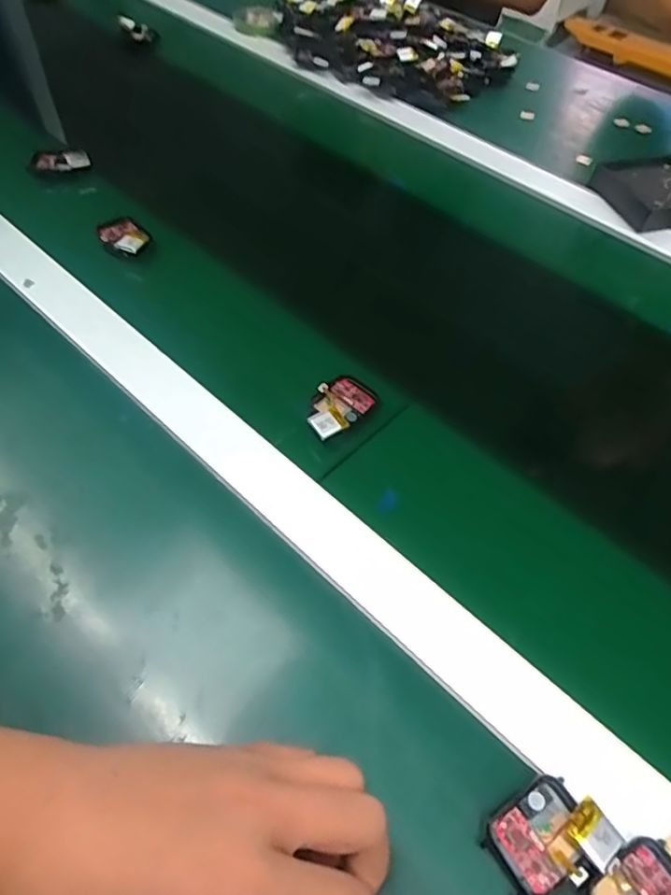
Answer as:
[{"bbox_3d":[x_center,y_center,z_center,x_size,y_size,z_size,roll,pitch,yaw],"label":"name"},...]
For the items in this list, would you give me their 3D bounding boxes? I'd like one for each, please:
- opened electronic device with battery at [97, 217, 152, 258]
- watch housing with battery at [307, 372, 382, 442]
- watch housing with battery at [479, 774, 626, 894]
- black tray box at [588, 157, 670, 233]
[{"bbox_3d":[-0.175,-0.176,0.492,0.035,0.008,0.048,-31,61,-22],"label":"opened electronic device with battery"},{"bbox_3d":[0.002,-0.029,0.404,0.060,0.014,0.037,-36,63,-25],"label":"watch housing with battery"},{"bbox_3d":[0.094,0.170,0.260,0.049,0.013,0.038,-23,58,-18],"label":"watch housing with battery"},{"bbox_3d":[0.338,-0.254,0.589,0.140,0.028,0.083,-13,55,-11],"label":"black tray box"}]

